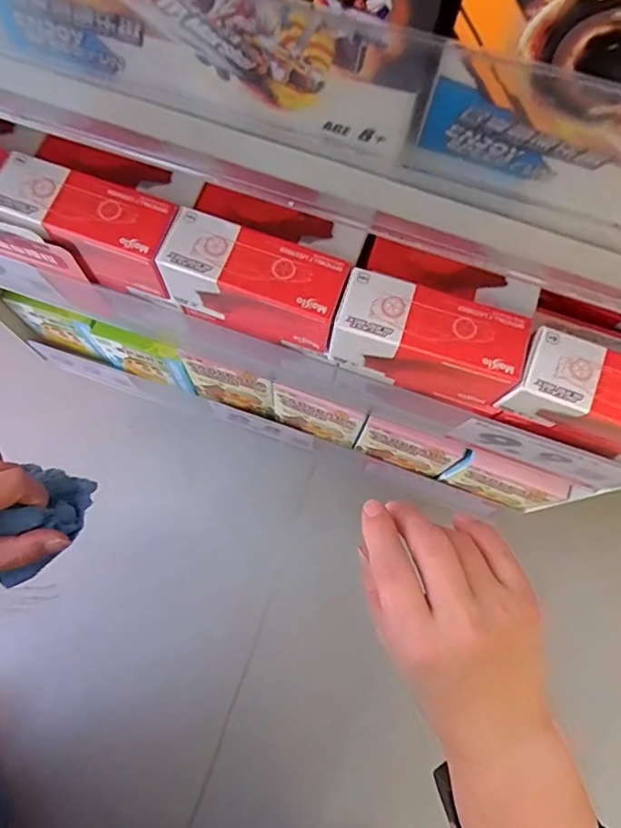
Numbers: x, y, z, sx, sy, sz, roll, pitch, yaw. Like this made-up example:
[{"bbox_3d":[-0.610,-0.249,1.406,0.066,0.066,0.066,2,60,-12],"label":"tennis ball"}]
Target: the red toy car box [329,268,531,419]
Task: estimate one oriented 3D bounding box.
[{"bbox_3d":[0.056,-0.034,0.269,0.085,0.045,0.033,17,75,4],"label":"red toy car box"}]

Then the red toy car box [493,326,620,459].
[{"bbox_3d":[0.140,-0.004,0.262,0.090,0.044,0.033,20,75,4],"label":"red toy car box"}]

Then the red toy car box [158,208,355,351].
[{"bbox_3d":[-0.027,-0.063,0.273,0.085,0.042,0.031,19,75,4],"label":"red toy car box"}]

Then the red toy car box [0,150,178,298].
[{"bbox_3d":[-0.108,-0.092,0.275,0.083,0.041,0.032,18,75,4],"label":"red toy car box"}]

